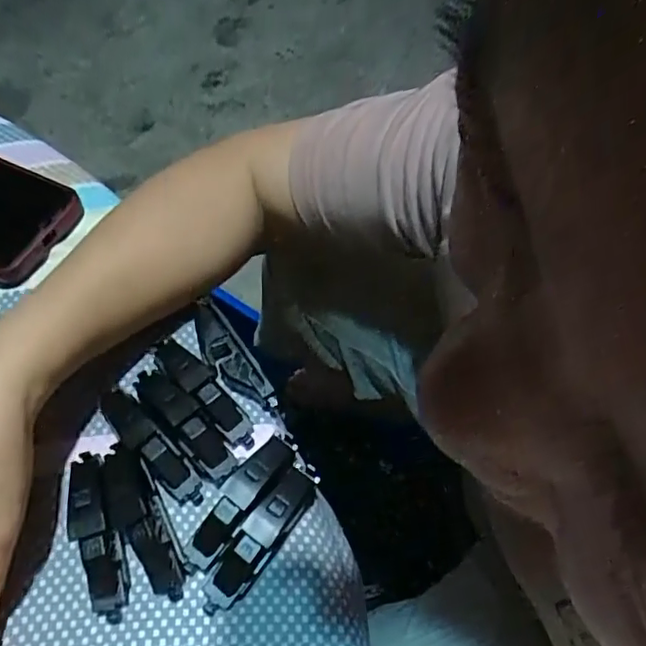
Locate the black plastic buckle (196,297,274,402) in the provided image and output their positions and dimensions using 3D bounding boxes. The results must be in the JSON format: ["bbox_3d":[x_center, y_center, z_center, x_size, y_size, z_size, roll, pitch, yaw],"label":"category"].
[{"bbox_3d":[-0.054,0.018,0.323,0.019,0.017,0.067,-32,66,-15],"label":"black plastic buckle"}]

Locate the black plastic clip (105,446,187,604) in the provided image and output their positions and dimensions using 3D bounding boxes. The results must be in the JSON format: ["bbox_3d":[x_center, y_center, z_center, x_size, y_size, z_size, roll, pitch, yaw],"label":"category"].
[{"bbox_3d":[-0.092,0.099,0.284,0.024,0.018,0.077,-24,64,-11],"label":"black plastic clip"}]

